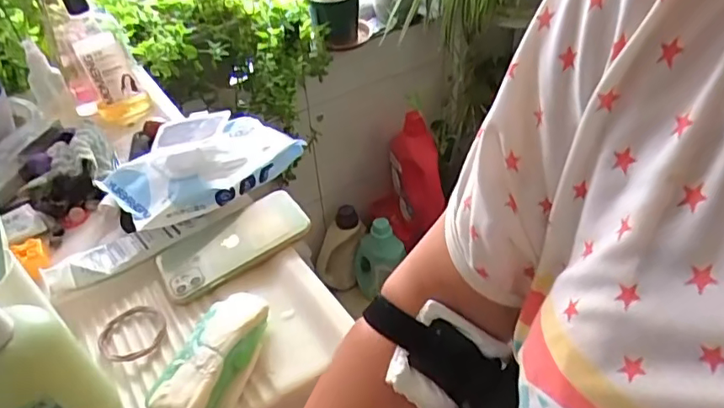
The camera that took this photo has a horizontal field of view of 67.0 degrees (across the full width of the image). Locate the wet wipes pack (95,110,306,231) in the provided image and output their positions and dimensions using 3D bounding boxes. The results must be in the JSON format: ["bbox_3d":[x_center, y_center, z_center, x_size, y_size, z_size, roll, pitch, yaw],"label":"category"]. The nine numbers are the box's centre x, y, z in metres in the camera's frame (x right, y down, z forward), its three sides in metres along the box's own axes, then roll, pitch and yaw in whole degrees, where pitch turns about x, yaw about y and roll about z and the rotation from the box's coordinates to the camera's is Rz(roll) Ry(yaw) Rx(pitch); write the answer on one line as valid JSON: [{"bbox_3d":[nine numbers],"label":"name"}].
[{"bbox_3d":[-0.174,-0.054,0.614,0.205,0.075,0.114,-30,46,-28],"label":"wet wipes pack"}]

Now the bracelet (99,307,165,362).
[{"bbox_3d":[-0.205,0.115,0.490,0.058,0.005,0.059,-3,39,2],"label":"bracelet"}]

